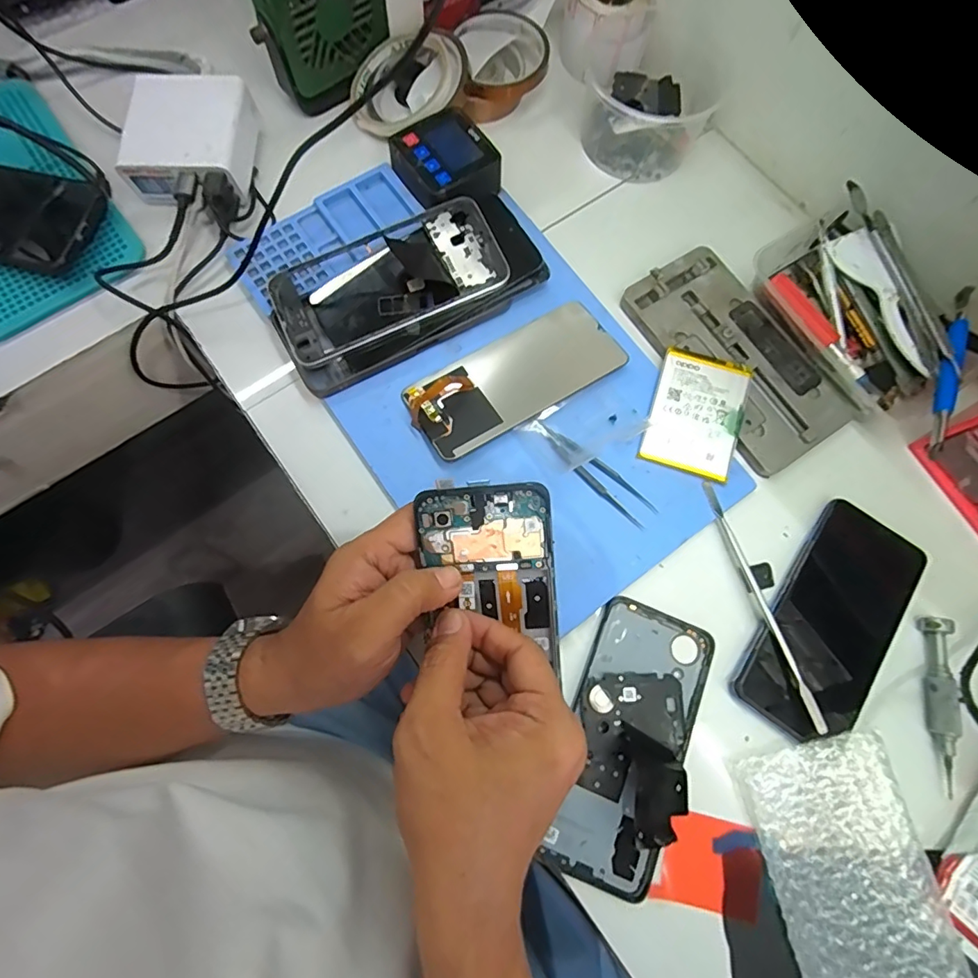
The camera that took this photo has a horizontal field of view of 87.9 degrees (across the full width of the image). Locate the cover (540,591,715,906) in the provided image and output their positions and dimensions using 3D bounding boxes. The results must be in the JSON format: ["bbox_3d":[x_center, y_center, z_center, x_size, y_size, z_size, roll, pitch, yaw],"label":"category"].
[{"bbox_3d":[0.089,0.157,0.316,0.076,0.007,0.162,18,75,3],"label":"cover"}]

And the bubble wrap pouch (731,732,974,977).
[{"bbox_3d":[0.214,0.240,0.291,0.085,0.022,0.173,-12,76,-5],"label":"bubble wrap pouch"}]

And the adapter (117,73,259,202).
[{"bbox_3d":[-0.232,-0.270,0.396,0.094,0.037,0.101,1,75,-2],"label":"adapter"}]

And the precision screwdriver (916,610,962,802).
[{"bbox_3d":[0.294,0.137,0.325,0.014,0.013,0.107,5,75,-1],"label":"precision screwdriver"}]

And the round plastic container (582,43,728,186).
[{"bbox_3d":[0.136,-0.328,0.434,0.103,0.048,0.117,33,76,7],"label":"round plastic container"}]

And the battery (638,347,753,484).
[{"bbox_3d":[0.151,-0.057,0.369,0.064,0.009,0.090,18,75,3],"label":"battery"}]

